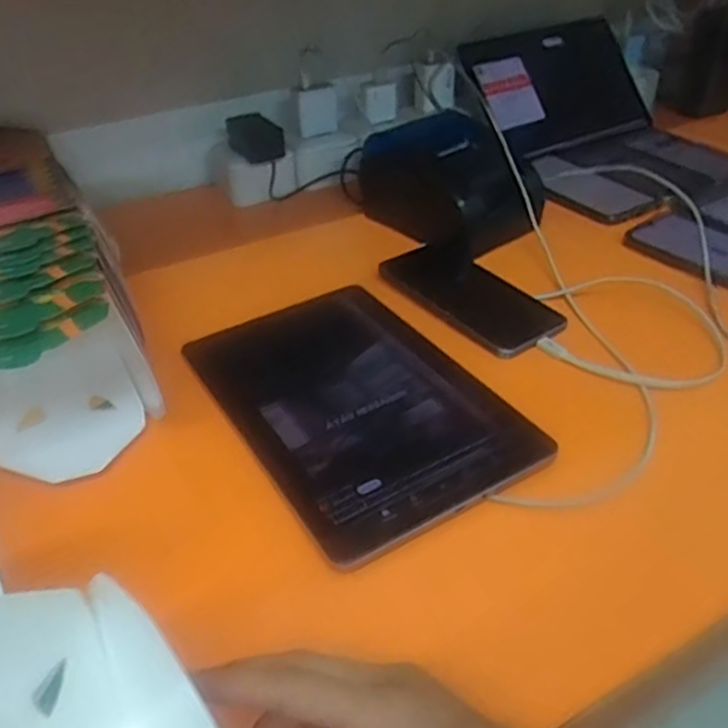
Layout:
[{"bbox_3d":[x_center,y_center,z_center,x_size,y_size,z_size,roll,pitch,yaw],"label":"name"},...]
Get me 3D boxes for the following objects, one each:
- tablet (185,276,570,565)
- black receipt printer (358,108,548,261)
[{"bbox_3d":[-0.009,0.022,0.499,0.162,0.014,0.249,-21,40,-25],"label":"tablet"},{"bbox_3d":[0.090,-0.180,0.693,0.102,0.096,0.171,-28,43,-31],"label":"black receipt printer"}]

